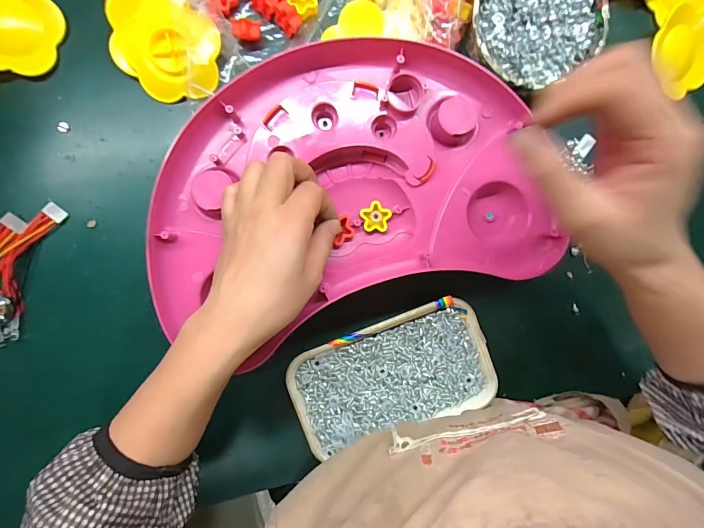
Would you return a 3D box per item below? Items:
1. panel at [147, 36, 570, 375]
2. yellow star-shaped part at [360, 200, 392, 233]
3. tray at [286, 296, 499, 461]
[{"bbox_3d":[-0.009,-0.064,0.310,0.322,0.041,0.216,-16,95,-3],"label":"panel"},{"bbox_3d":[0.022,-0.041,0.323,0.025,0.008,0.026,-23,95,-2],"label":"yellow star-shaped part"},{"bbox_3d":[0.036,0.100,0.347,0.175,0.033,0.100,-18,95,-3],"label":"tray"}]

